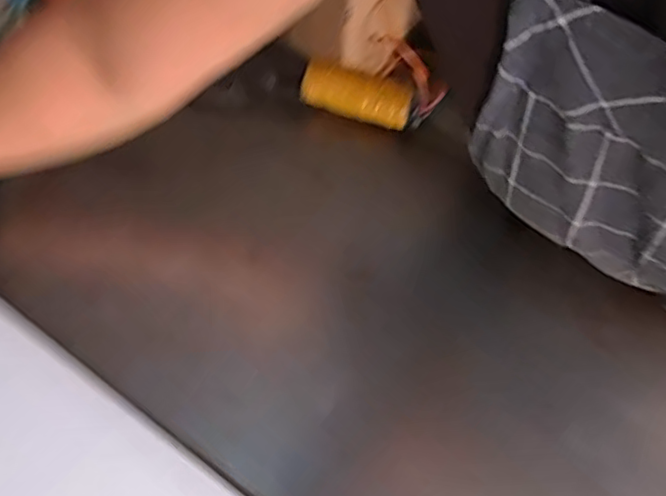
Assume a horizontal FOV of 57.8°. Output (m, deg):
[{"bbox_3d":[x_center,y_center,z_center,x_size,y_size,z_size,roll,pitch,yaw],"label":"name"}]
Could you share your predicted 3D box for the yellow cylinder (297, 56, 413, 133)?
[{"bbox_3d":[0.020,-0.129,0.510,0.091,0.033,0.029,12,65,4],"label":"yellow cylinder"}]

